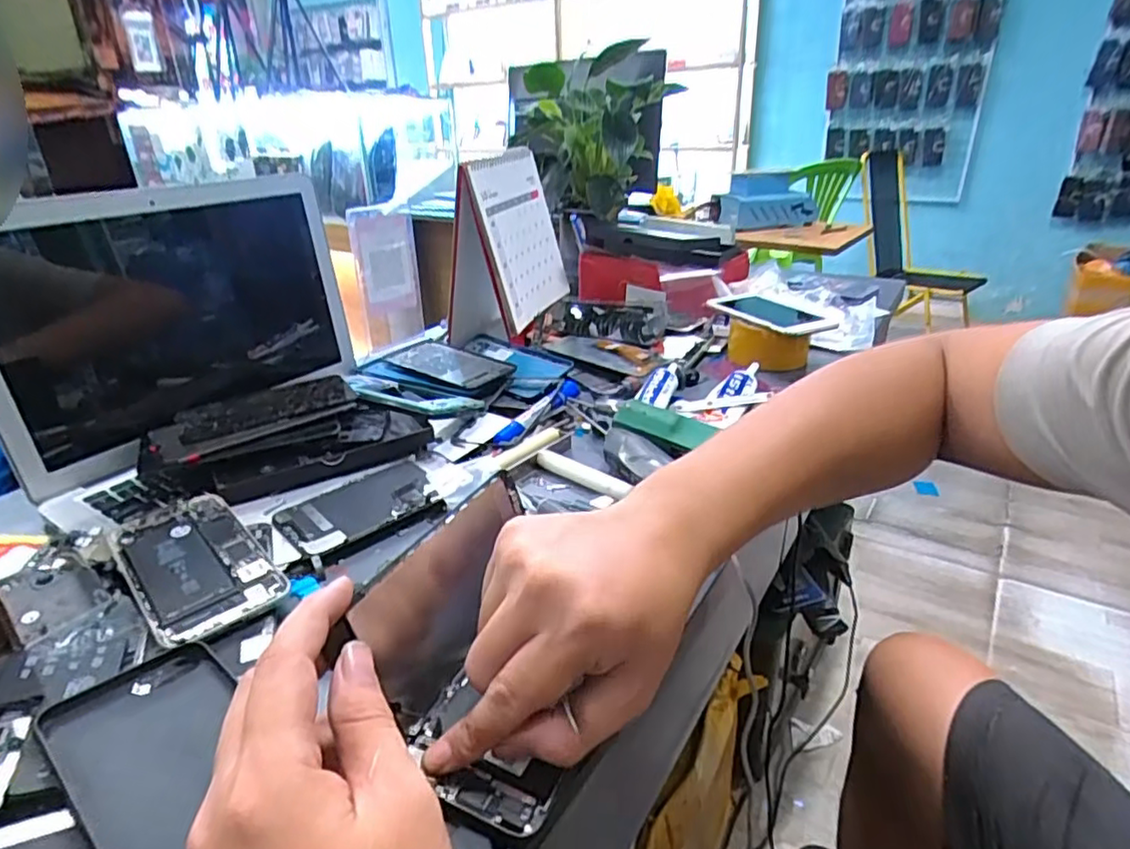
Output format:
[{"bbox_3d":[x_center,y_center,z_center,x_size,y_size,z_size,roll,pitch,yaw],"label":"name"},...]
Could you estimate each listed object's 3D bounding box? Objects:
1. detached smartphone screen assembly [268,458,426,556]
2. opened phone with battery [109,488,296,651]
[{"bbox_3d":[-0.158,0.060,0.498,0.114,0.012,0.066,-22,32,-36],"label":"detached smartphone screen assembly"},{"bbox_3d":[-0.251,0.089,0.430,0.074,0.012,0.158,-24,34,-39],"label":"opened phone with battery"}]

